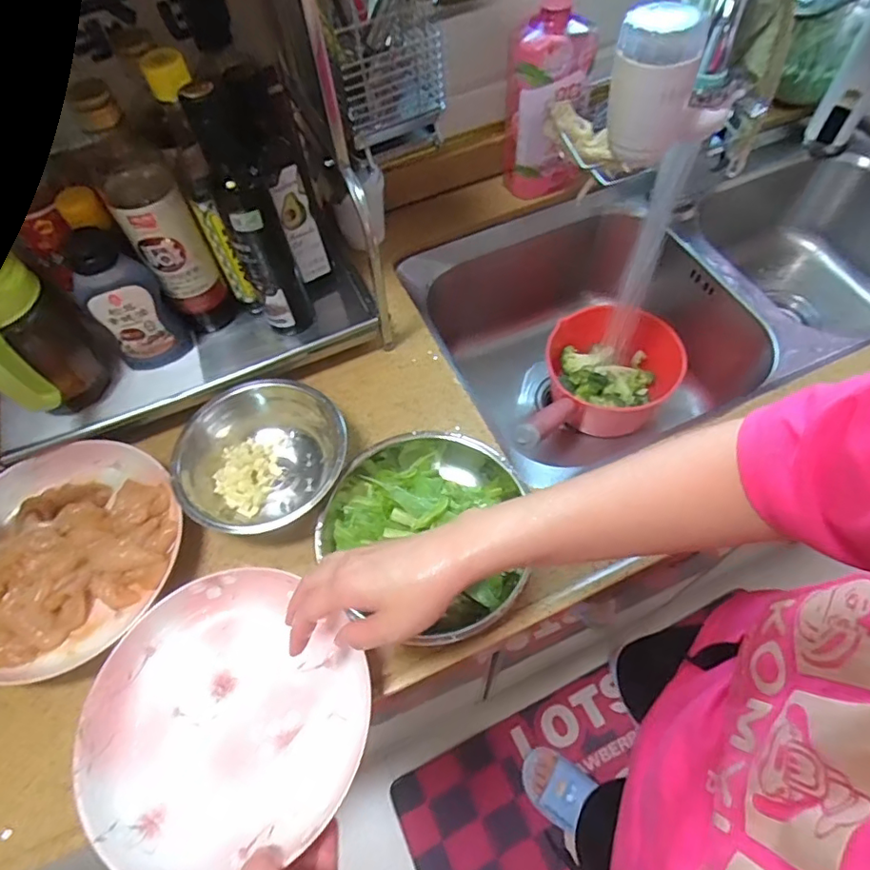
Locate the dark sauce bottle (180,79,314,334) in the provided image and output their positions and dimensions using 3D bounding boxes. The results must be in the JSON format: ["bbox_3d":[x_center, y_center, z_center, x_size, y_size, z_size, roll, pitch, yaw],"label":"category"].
[{"bbox_3d":[-0.161,-0.186,0.494,0.046,0.236,0.050,-20,61,-9],"label":"dark sauce bottle"}]

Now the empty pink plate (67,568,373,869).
[{"bbox_3d":[-0.156,0.205,0.411,0.199,0.029,0.195,-1,60,2],"label":"empty pink plate"}]

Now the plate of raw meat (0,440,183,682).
[{"bbox_3d":[-0.330,0.103,0.483,0.199,0.031,0.189,-1,60,2],"label":"plate of raw meat"}]

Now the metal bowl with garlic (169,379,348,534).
[{"bbox_3d":[-0.156,0.026,0.512,0.150,0.069,0.131,-28,62,-13],"label":"metal bowl with garlic"}]

